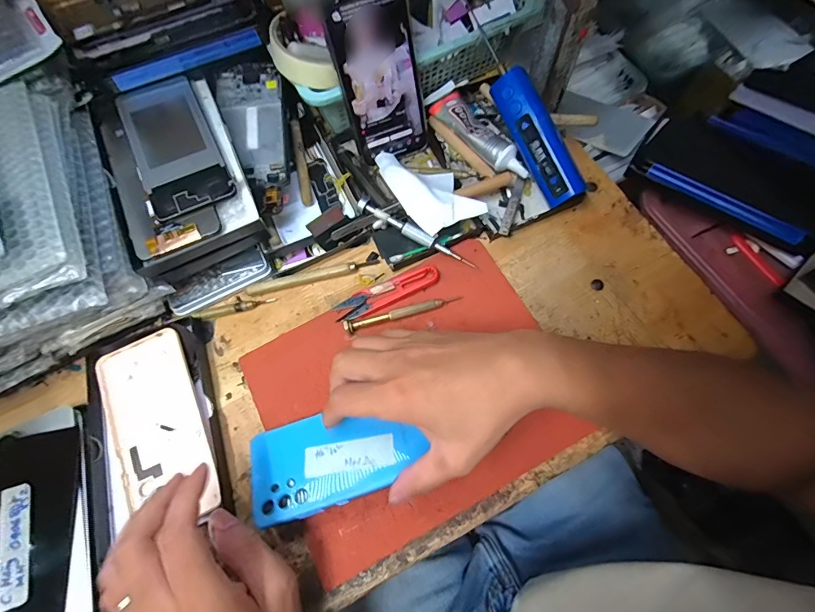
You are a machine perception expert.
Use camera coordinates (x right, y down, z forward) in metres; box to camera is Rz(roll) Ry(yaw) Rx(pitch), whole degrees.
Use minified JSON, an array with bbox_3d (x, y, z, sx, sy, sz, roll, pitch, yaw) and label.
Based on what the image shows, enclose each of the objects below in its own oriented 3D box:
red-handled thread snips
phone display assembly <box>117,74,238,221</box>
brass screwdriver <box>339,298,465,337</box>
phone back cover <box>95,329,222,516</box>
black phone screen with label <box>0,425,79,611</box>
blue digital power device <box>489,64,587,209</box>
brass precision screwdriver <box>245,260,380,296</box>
[{"bbox_3d":[-0.018,-0.011,0.362,0.099,0.011,0.025,-24,71,-5],"label":"red-handled thread snips"},{"bbox_3d":[-0.212,-0.146,0.349,0.070,0.011,0.143,-26,71,-5],"label":"phone display assembly"},{"bbox_3d":[-0.005,0.006,0.351,0.106,0.010,0.011,-17,70,-2],"label":"brass screwdriver"},{"bbox_3d":[-0.213,0.101,0.332,0.075,0.009,0.155,-25,73,-6],"label":"phone back cover"},{"bbox_3d":[-0.299,0.186,0.303,0.078,0.008,0.166,-13,68,-5],"label":"black phone screen with label"},{"bbox_3d":[0.124,-0.158,0.367,0.034,0.024,0.128,-28,91,-8],"label":"blue digital power device"},{"bbox_3d":[-0.092,-0.028,0.375,0.126,0.008,0.011,-14,70,-1],"label":"brass precision screwdriver"}]

